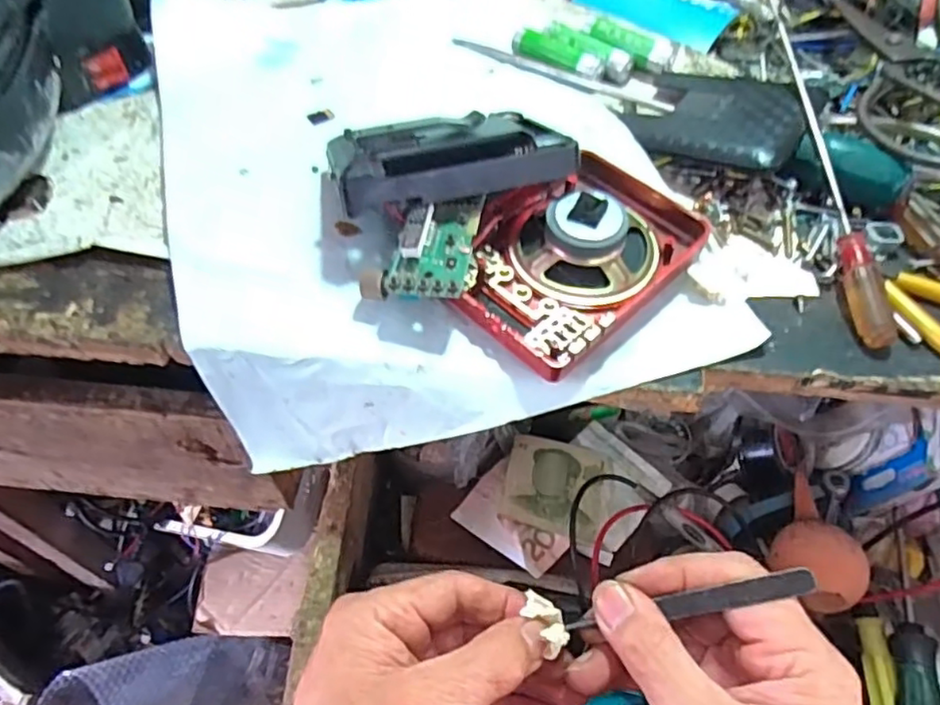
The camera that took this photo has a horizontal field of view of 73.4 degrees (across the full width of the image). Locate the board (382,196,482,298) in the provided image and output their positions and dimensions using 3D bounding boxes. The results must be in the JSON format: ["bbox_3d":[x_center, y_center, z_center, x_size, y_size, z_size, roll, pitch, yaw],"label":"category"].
[{"bbox_3d":[-0.016,-0.052,0.286,0.034,0.013,0.062,8,55,5],"label":"board"}]

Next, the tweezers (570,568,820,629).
[{"bbox_3d":[0.086,0.100,0.250,0.096,0.005,0.009,-18,58,14],"label":"tweezers"}]

